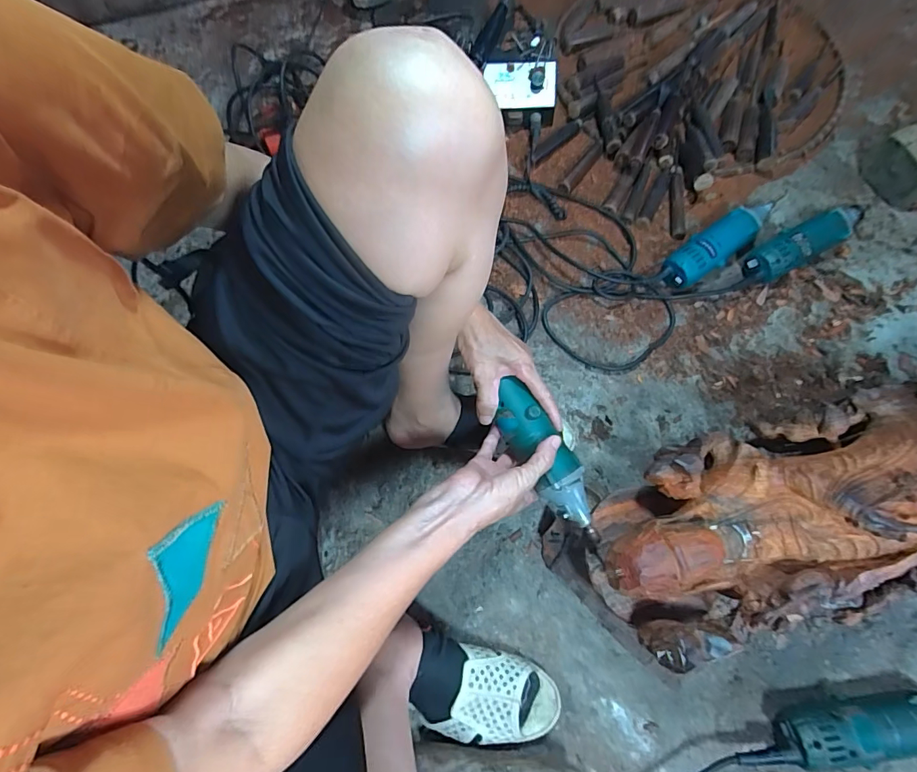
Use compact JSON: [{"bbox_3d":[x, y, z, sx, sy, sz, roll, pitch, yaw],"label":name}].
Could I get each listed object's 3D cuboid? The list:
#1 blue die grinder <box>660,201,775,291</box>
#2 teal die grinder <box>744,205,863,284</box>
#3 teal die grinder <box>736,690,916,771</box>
[{"bbox_3d":[0.379,-0.209,0.672,0.188,0.055,0.056,-40,72,-9],"label":"blue die grinder"},{"bbox_3d":[0.511,-0.211,0.670,0.203,0.057,0.054,-27,70,-4],"label":"teal die grinder"},{"bbox_3d":[0.412,0.347,0.469,0.259,0.053,0.054,-9,70,0],"label":"teal die grinder"}]

